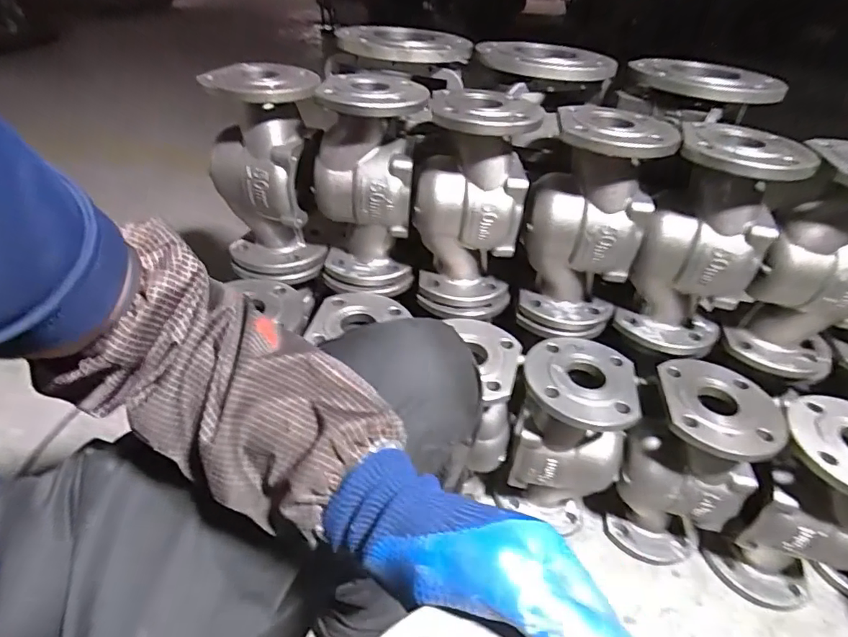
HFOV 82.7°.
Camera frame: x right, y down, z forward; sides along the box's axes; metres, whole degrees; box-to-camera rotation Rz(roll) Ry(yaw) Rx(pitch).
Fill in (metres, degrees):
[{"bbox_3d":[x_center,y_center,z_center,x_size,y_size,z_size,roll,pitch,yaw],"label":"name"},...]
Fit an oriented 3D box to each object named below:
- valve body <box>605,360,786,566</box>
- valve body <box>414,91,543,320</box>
[{"bbox_3d":[0.371,0.214,0.696,0.150,0.273,0.146,23,42,21],"label":"valve body"},{"bbox_3d":[0.069,-0.161,0.698,0.149,0.284,0.138,10,39,5],"label":"valve body"}]

